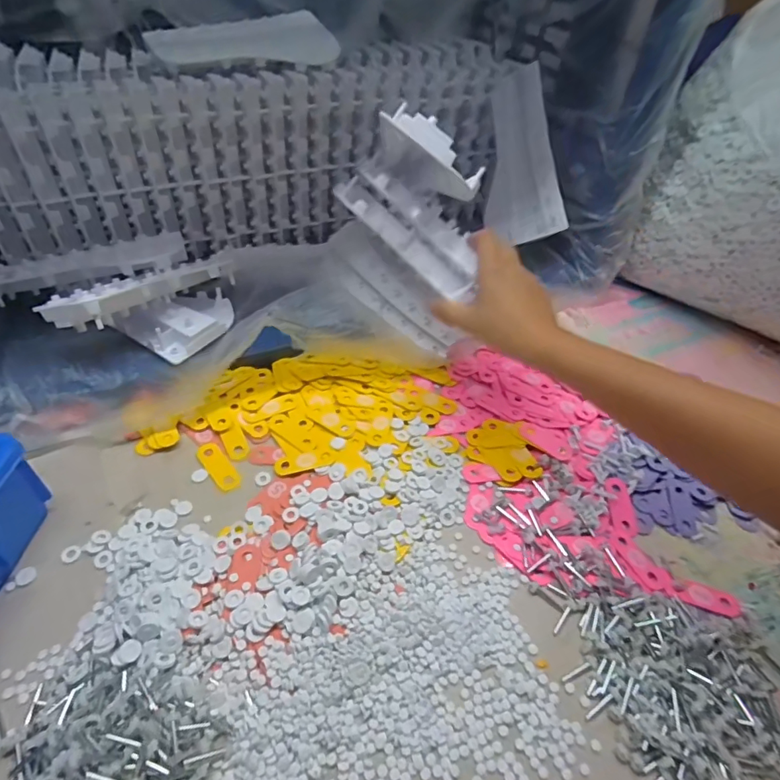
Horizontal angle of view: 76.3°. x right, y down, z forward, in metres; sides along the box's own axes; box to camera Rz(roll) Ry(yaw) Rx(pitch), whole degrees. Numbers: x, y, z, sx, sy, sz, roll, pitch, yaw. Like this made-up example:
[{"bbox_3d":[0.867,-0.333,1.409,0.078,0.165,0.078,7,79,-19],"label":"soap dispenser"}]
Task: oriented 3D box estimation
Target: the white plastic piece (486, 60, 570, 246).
[{"bbox_3d":[0.181,-0.327,0.712,0.108,0.223,0.018,-9,9,36],"label":"white plastic piece"}]

